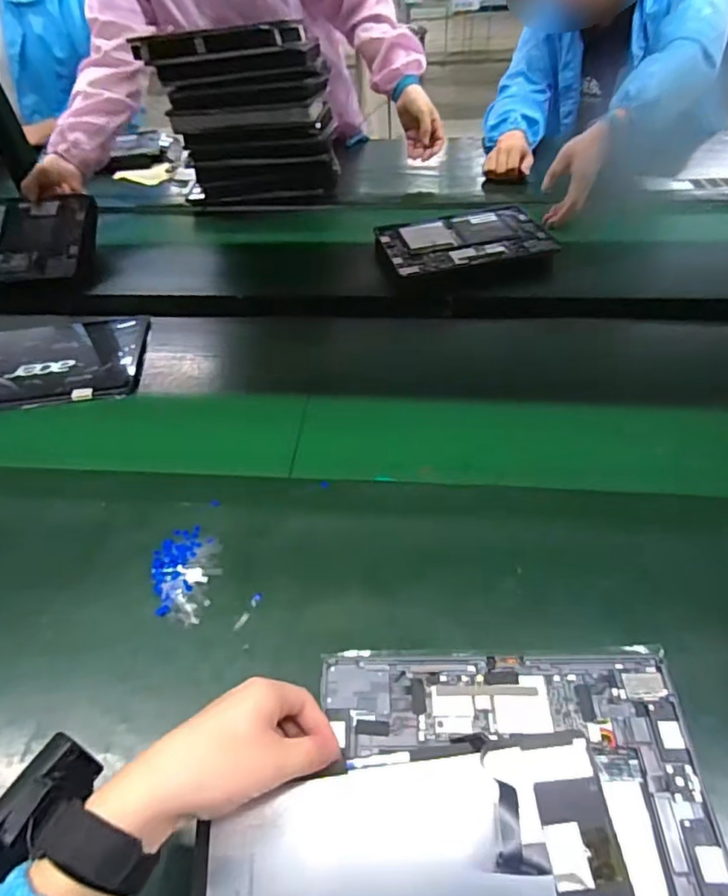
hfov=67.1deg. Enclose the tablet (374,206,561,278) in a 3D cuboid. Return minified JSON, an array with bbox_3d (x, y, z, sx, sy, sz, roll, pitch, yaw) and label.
[{"bbox_3d":[0.156,-0.337,0.875,0.262,0.015,0.178,-8,45,-4],"label":"tablet"}]

